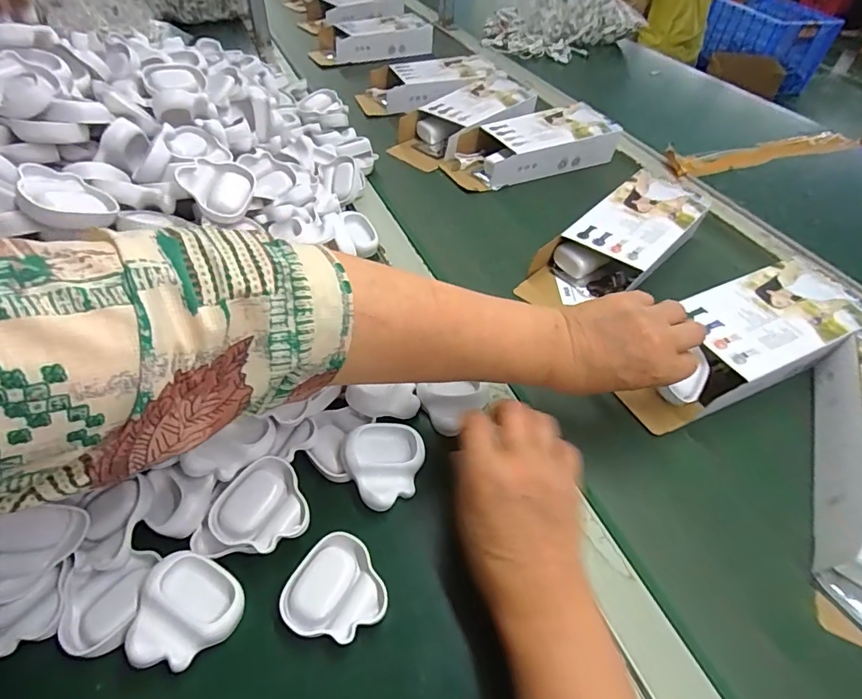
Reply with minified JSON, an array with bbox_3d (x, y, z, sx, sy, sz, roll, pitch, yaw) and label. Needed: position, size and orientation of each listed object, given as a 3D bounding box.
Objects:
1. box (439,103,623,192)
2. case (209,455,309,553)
[{"bbox_3d":[0.145,-0.299,0.708,0.247,0.050,0.111,-19,53,-17],"label":"box"},{"bbox_3d":[-0.120,0.114,0.339,0.061,0.019,0.061,-27,56,-22],"label":"case"}]

